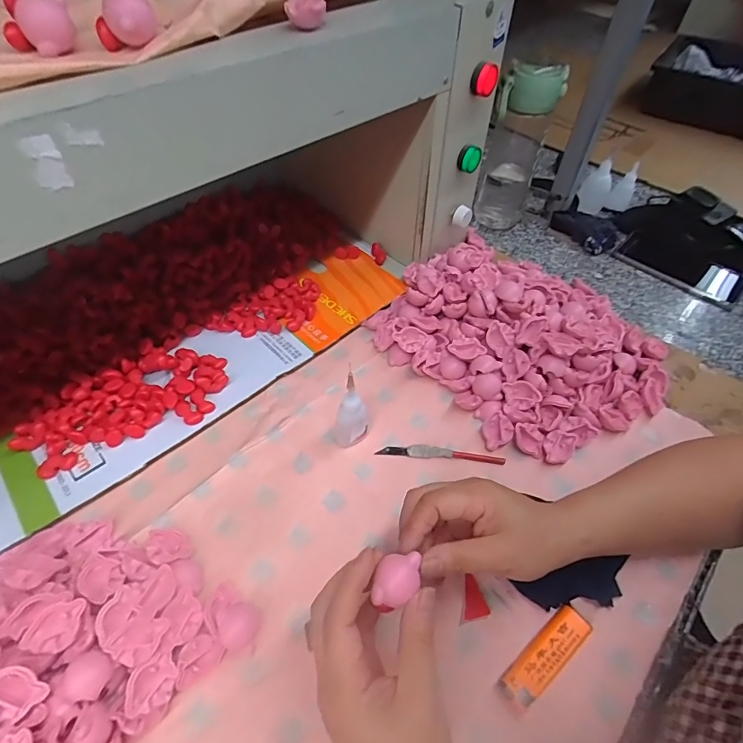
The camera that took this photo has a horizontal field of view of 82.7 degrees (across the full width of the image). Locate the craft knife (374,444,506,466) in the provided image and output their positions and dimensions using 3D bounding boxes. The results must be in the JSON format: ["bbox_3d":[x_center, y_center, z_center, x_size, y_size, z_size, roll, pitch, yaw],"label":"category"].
[{"bbox_3d":[0.067,0.079,0.408,0.118,0.008,0.014,5,51,1],"label":"craft knife"}]

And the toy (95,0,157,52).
[{"bbox_3d":[-0.153,-0.218,0.260,0.025,0.028,0.026,25,57,16],"label":"toy"}]

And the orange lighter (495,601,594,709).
[{"bbox_3d":[0.122,0.202,0.299,0.078,0.015,0.023,-30,58,-24],"label":"orange lighter"}]

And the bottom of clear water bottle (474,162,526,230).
[{"bbox_3d":[0.199,-0.272,0.648,0.071,0.073,0.068,16,53,11],"label":"bottom of clear water bottle"}]

